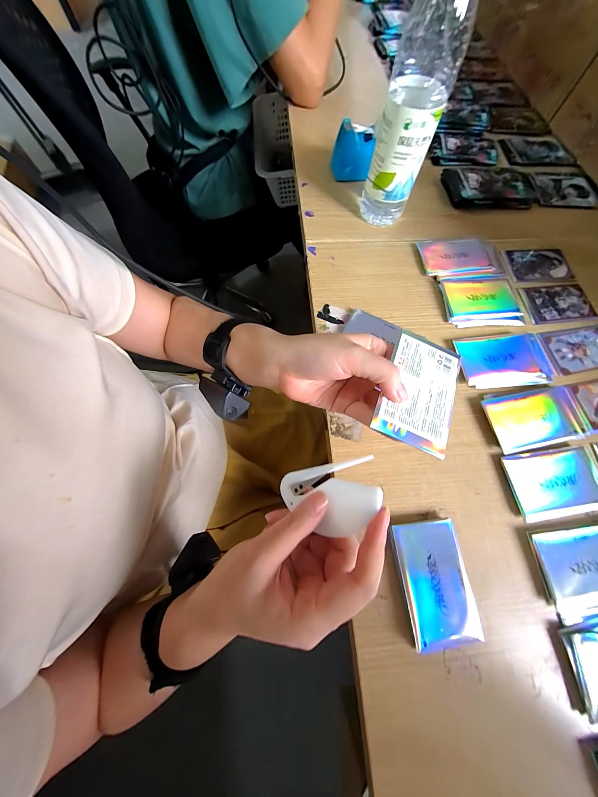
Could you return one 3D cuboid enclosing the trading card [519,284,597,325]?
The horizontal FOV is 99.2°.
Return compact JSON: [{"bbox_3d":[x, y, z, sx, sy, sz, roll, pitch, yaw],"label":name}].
[{"bbox_3d":[0.347,-0.127,0.342,0.093,0.004,0.058,-6,72,-4],"label":"trading card"}]

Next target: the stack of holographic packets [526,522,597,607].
[{"bbox_3d":[0.274,0.154,0.241,0.098,0.010,0.063,-4,71,-3],"label":"stack of holographic packets"}]

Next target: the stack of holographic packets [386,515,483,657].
[{"bbox_3d":[0.123,0.165,0.230,0.062,0.012,0.096,-6,72,-4],"label":"stack of holographic packets"}]

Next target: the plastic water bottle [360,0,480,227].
[{"bbox_3d":[0.122,-0.316,0.280,0.065,0.223,0.067,17,72,4],"label":"plastic water bottle"}]

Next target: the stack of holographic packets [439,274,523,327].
[{"bbox_3d":[0.239,-0.130,0.335,0.094,0.009,0.075,-3,71,-3],"label":"stack of holographic packets"}]

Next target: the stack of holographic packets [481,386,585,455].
[{"bbox_3d":[0.265,0.021,0.285,0.103,0.009,0.063,-10,72,-5],"label":"stack of holographic packets"}]

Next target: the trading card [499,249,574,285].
[{"bbox_3d":[0.341,-0.189,0.362,0.097,0.006,0.060,-4,72,-4],"label":"trading card"}]

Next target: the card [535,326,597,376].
[{"bbox_3d":[0.352,-0.061,0.320,0.098,0.005,0.057,-8,72,-5],"label":"card"}]

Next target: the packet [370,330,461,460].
[{"bbox_3d":[0.095,-0.007,0.199,0.057,0.010,0.092,21,72,5],"label":"packet"}]

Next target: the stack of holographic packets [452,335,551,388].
[{"bbox_3d":[0.245,-0.048,0.307,0.106,0.009,0.069,-5,71,-3],"label":"stack of holographic packets"}]

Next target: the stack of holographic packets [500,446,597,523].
[{"bbox_3d":[0.268,0.086,0.263,0.099,0.009,0.061,-7,72,-4],"label":"stack of holographic packets"}]

